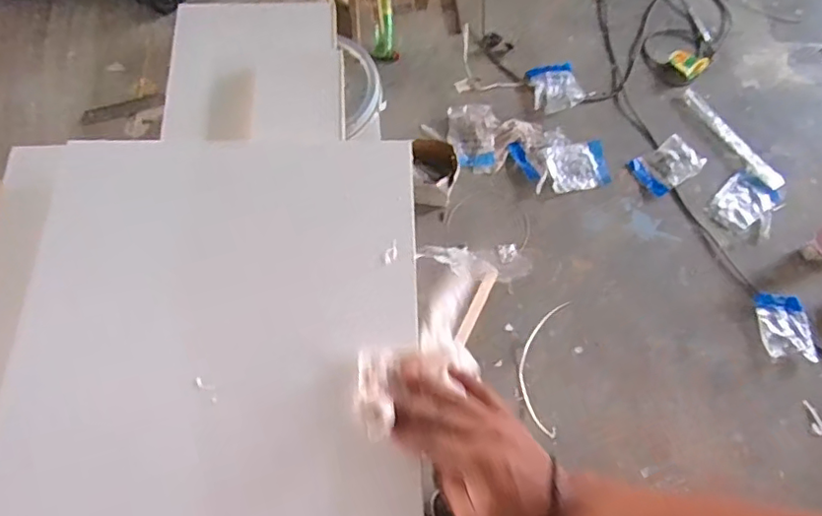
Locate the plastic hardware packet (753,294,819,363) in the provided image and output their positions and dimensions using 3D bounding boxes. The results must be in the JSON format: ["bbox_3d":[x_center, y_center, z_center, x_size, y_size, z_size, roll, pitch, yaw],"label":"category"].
[{"bbox_3d":[0.943,0.172,1.423,0.124,0.014,0.172,6,65,0],"label":"plastic hardware packet"}]

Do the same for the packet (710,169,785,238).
[{"bbox_3d":[0.944,-0.149,1.586,0.168,0.008,0.207,43,71,15],"label":"packet"}]

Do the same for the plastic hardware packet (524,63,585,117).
[{"bbox_3d":[0.439,-0.523,1.731,0.147,0.025,0.177,-14,70,-5],"label":"plastic hardware packet"}]

